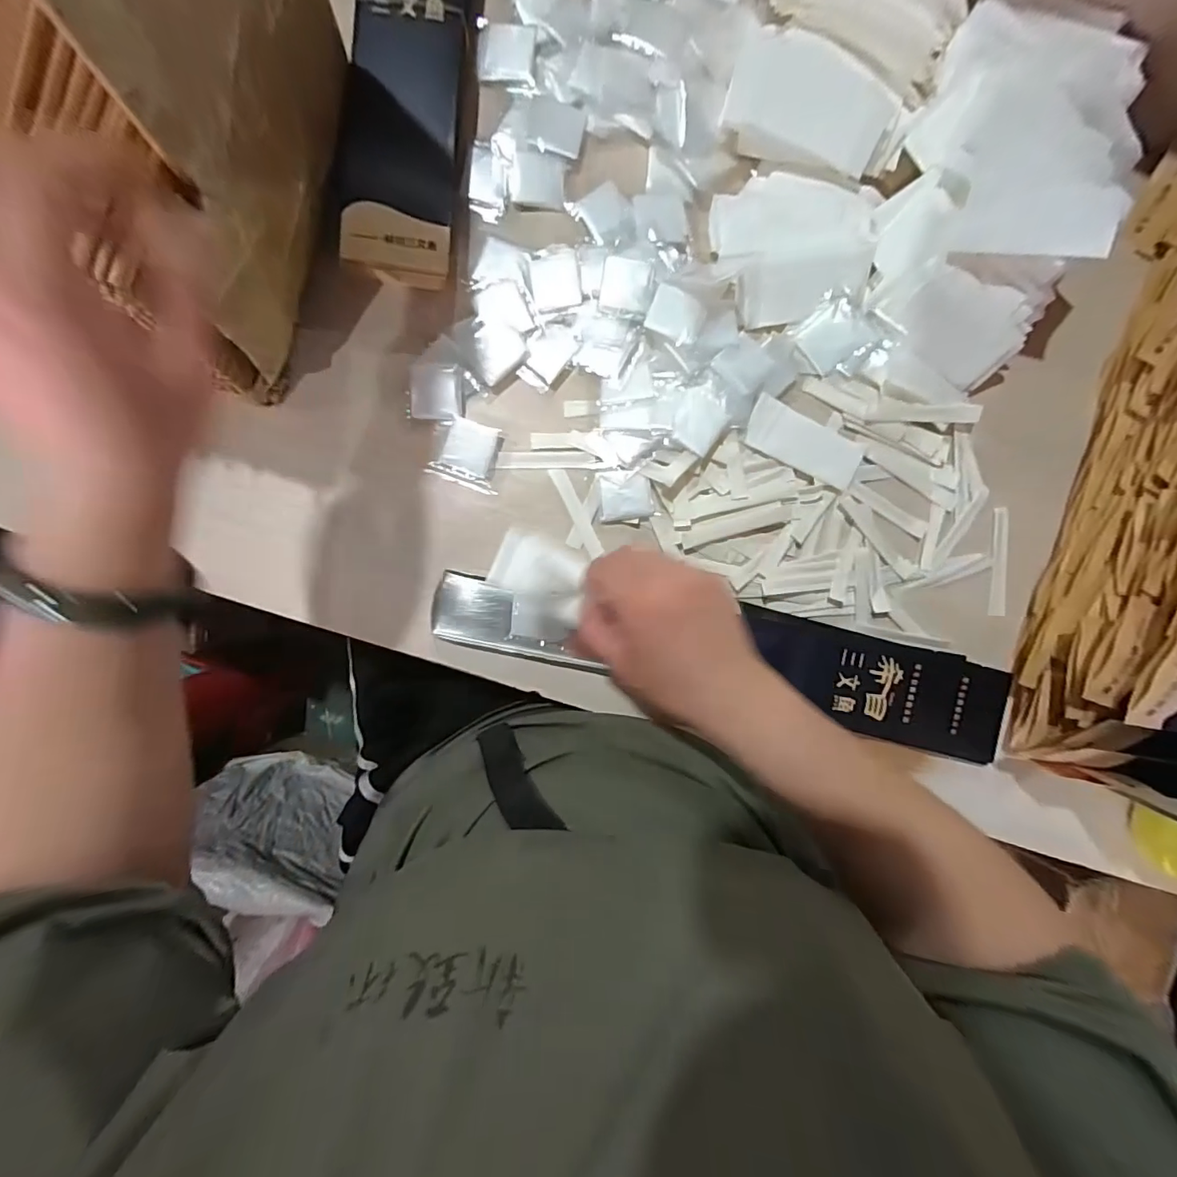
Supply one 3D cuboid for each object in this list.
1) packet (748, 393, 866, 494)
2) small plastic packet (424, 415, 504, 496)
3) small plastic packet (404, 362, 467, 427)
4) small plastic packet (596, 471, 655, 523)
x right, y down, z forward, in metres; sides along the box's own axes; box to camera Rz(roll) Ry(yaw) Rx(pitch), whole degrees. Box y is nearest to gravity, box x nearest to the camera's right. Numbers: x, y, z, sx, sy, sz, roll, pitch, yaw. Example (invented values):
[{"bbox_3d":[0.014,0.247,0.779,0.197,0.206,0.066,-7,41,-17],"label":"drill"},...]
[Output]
[{"bbox_3d":[0.176,-0.120,0.411,0.097,0.006,0.045,24,91,-4],"label":"packet"},{"bbox_3d":[-0.095,-0.106,0.399,0.052,0.004,0.049,17,92,-3],"label":"small plastic packet"},{"bbox_3d":[-0.117,-0.150,0.389,0.045,0.004,0.045,1,93,-3],"label":"small plastic packet"},{"bbox_3d":[0.031,-0.075,0.408,0.042,0.006,0.039,-2,93,-3],"label":"small plastic packet"}]

